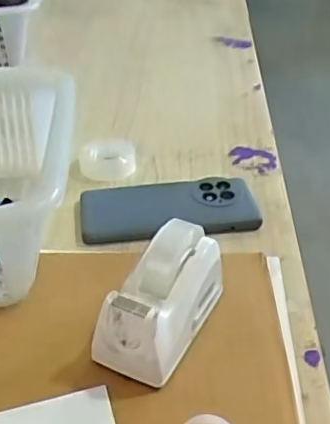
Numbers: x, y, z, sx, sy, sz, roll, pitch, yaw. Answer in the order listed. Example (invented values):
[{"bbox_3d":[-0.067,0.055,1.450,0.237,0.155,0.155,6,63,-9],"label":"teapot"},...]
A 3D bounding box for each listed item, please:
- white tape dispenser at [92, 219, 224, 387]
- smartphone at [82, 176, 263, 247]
[{"bbox_3d":[-0.001,0.060,0.400,0.052,0.072,0.099,19,39,21],"label":"white tape dispenser"},{"bbox_3d":[0.004,-0.004,0.537,0.161,0.012,0.075,-5,37,-11],"label":"smartphone"}]

